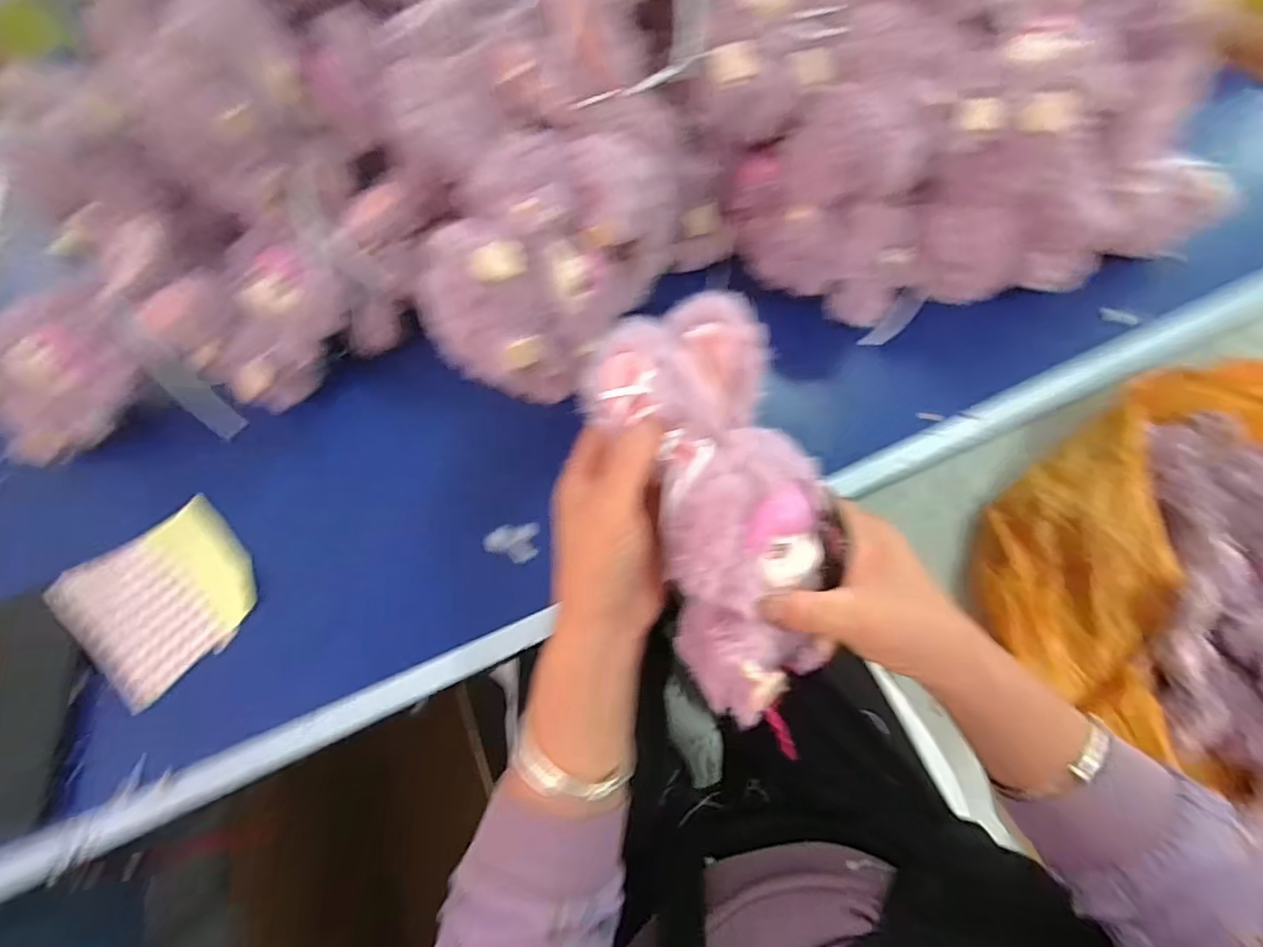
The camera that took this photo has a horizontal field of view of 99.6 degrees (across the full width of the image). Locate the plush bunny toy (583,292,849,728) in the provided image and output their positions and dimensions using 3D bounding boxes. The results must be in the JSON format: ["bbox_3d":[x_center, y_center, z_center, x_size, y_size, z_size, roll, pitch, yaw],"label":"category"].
[{"bbox_3d":[0.054,0.016,0.290,0.112,0.057,0.219,-14,87,-3],"label":"plush bunny toy"}]

